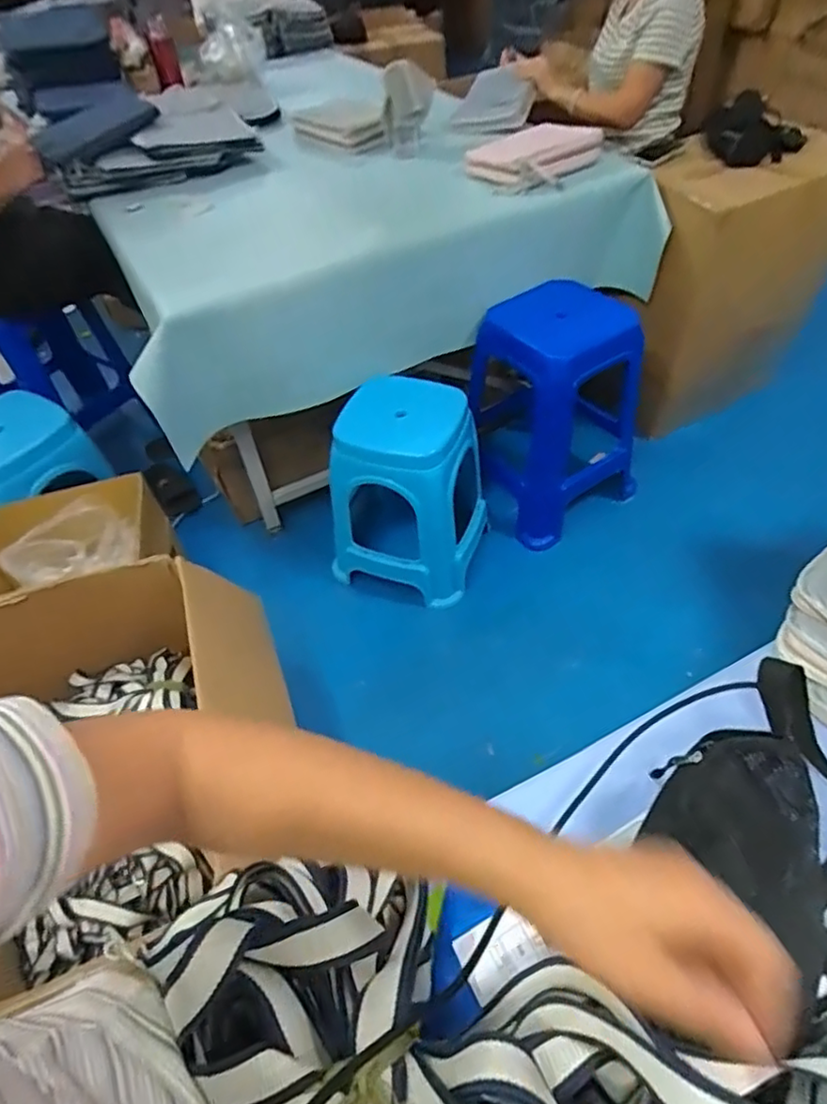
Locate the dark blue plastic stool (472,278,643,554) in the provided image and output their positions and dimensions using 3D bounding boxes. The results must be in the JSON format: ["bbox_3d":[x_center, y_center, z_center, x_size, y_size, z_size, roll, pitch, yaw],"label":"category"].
[{"bbox_3d":[0.355,-0.401,1.627,0.394,0.533,0.454,-27,53,-17],"label":"dark blue plastic stool"}]

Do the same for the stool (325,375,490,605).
[{"bbox_3d":[-0.006,-0.142,1.533,0.332,0.467,0.321,13,52,16],"label":"stool"}]

